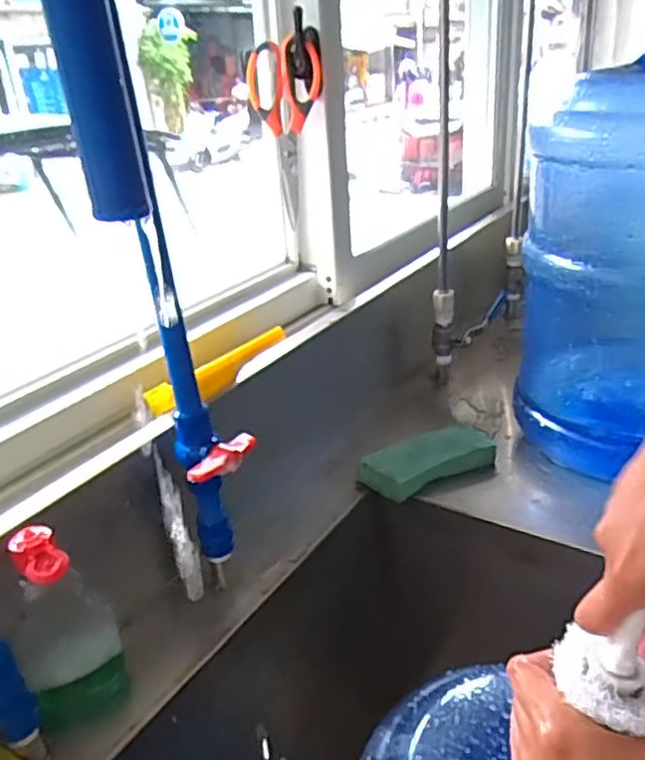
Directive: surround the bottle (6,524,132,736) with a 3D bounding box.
[{"bbox_3d":[-0.185,0.182,0.486,0.071,0.159,0.049,-15,28,-22],"label":"bottle"}]

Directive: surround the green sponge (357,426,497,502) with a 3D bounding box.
[{"bbox_3d":[0.116,0.090,0.738,0.147,0.033,0.067,-16,28,-22],"label":"green sponge"}]

